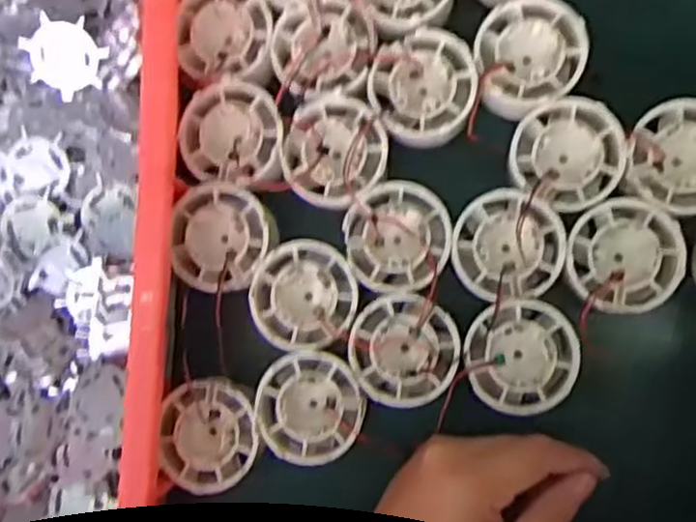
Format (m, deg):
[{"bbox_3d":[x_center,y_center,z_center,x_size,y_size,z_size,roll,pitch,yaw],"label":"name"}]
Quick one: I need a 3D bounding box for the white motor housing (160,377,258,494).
[{"bbox_3d":[-0.067,0.086,0.369,0.046,0.019,0.052,2,87,7],"label":"white motor housing"}]

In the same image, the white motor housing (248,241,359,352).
[{"bbox_3d":[-0.021,0.017,0.367,0.051,0.019,0.052,1,86,7],"label":"white motor housing"}]

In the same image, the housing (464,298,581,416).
[{"bbox_3d":[0.082,0.045,0.353,0.050,0.023,0.051,0,86,7],"label":"housing"}]

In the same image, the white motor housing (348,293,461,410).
[{"bbox_3d":[0.027,0.044,0.359,0.050,0.018,0.052,7,87,7],"label":"white motor housing"}]

